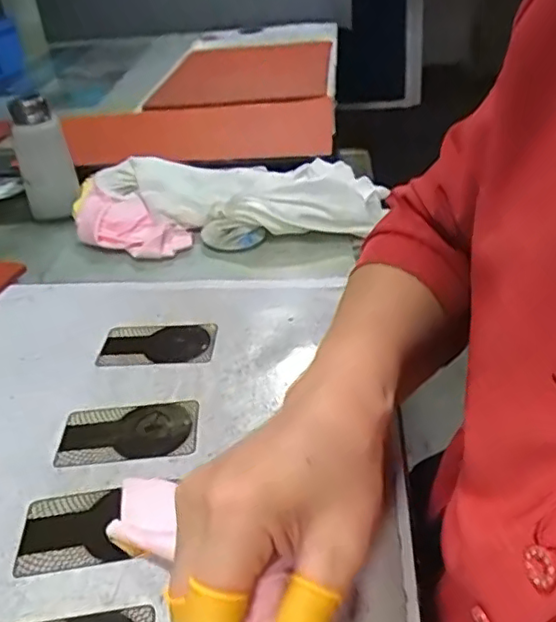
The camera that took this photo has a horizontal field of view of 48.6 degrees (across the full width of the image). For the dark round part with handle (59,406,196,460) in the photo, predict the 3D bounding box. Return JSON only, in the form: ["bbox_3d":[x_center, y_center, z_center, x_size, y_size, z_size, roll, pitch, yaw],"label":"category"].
[{"bbox_3d":[-0.096,0.077,0.388,0.081,0.004,0.046,-8,34,-4],"label":"dark round part with handle"}]

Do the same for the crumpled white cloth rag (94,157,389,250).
[{"bbox_3d":[-0.043,-0.123,0.640,0.286,0.052,0.159,-7,33,-3],"label":"crumpled white cloth rag"}]

